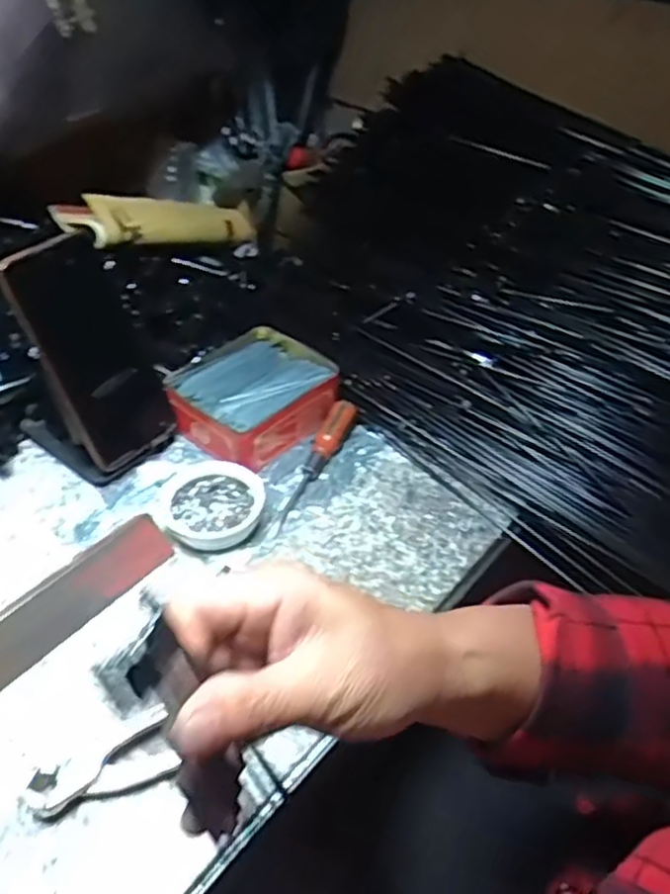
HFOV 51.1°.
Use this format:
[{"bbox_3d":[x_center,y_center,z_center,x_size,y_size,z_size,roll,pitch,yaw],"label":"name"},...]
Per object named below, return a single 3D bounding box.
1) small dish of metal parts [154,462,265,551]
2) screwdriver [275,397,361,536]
[{"bbox_3d":[-0.093,0.040,0.517,0.078,0.018,0.076,7,43,4],"label":"small dish of metal parts"},{"bbox_3d":[-0.013,0.010,0.560,0.024,0.019,0.138,15,45,12],"label":"screwdriver"}]

